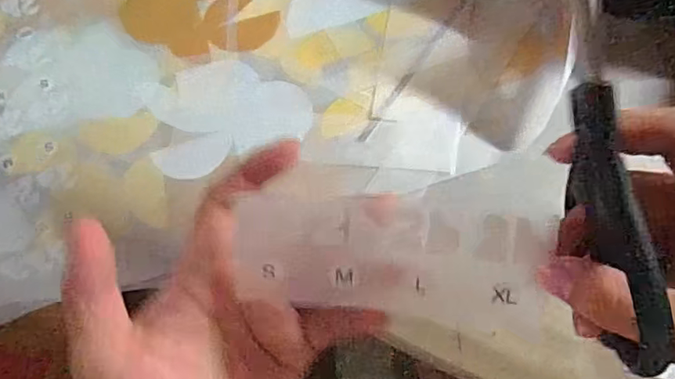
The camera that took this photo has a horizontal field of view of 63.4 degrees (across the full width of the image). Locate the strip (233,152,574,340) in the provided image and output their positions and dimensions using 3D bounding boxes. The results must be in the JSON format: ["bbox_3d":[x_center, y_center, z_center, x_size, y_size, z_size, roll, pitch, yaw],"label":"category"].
[{"bbox_3d":[0.023,0.022,0.217,0.126,0.005,0.063,2,98,8],"label":"strip"}]

